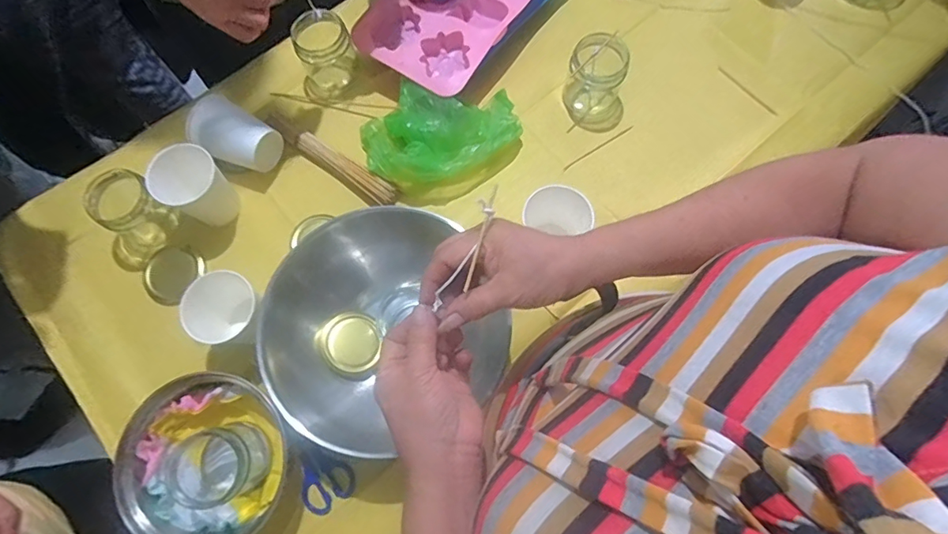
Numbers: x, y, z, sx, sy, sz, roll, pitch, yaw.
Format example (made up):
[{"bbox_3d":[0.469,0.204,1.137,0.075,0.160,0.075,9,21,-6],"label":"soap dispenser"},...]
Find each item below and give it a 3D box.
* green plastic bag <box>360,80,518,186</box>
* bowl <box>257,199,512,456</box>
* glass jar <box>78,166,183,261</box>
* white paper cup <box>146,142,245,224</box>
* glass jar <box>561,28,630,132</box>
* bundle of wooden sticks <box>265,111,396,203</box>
[{"bbox_3d":[-0.042,-0.171,0.623,0.188,0.048,0.129,-16,73,-8],"label":"green plastic bag"},{"bbox_3d":[-0.102,0.067,0.526,0.219,0.085,0.238,-14,72,-7],"label":"bowl"},{"bbox_3d":[-0.394,-0.057,0.582,0.075,0.087,0.074,1,71,-2],"label":"glass jar"},{"bbox_3d":[-0.326,-0.092,0.588,0.069,0.086,0.074,1,71,-2],"label":"white paper cup"},{"bbox_3d":[0.159,-0.233,0.624,0.083,0.075,0.076,27,72,7],"label":"glass jar"},{"bbox_3d":[-0.178,-0.135,0.628,0.189,0.029,0.025,35,73,9],"label":"bundle of wooden sticks"}]

